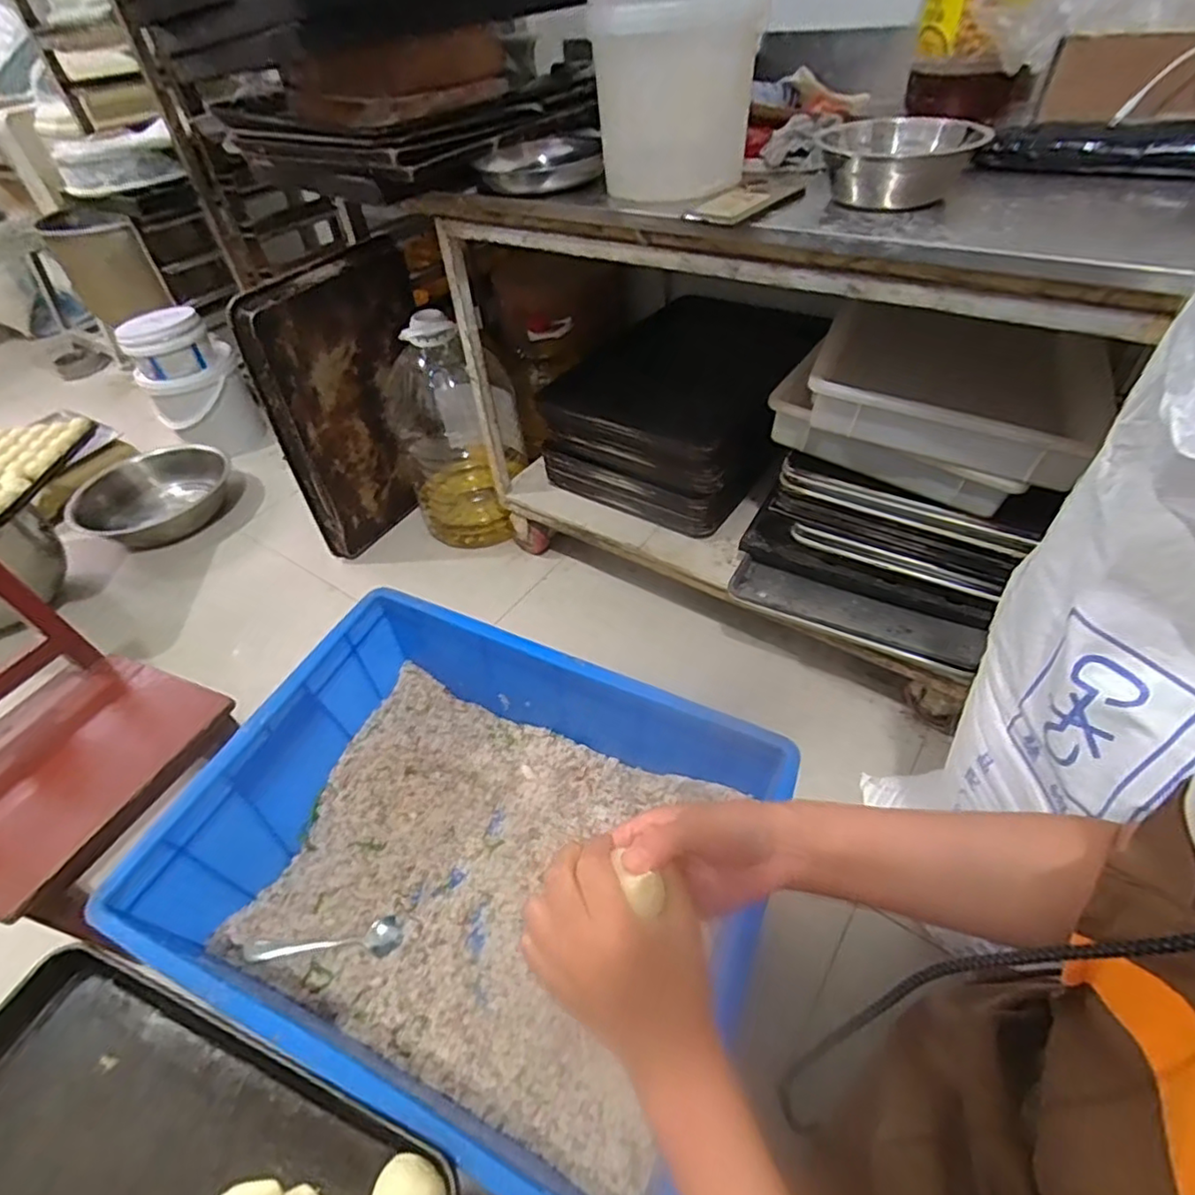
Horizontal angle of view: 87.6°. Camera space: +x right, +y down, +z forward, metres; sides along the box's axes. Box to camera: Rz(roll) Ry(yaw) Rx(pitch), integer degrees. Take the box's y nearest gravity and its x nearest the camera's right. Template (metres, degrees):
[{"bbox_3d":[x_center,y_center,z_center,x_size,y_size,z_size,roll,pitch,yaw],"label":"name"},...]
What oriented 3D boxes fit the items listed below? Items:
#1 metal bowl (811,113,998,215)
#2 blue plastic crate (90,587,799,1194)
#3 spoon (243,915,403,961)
[{"bbox_3d":[0.344,-0.502,0.721,0.178,0.065,0.176,12,49,17],"label":"metal bowl"},{"bbox_3d":[-0.114,0.269,0.633,0.507,0.228,0.399,15,49,19],"label":"blue plastic crate"},{"bbox_3d":[-0.290,0.371,0.662,0.152,0.033,0.037,-12,46,-6],"label":"spoon"}]

